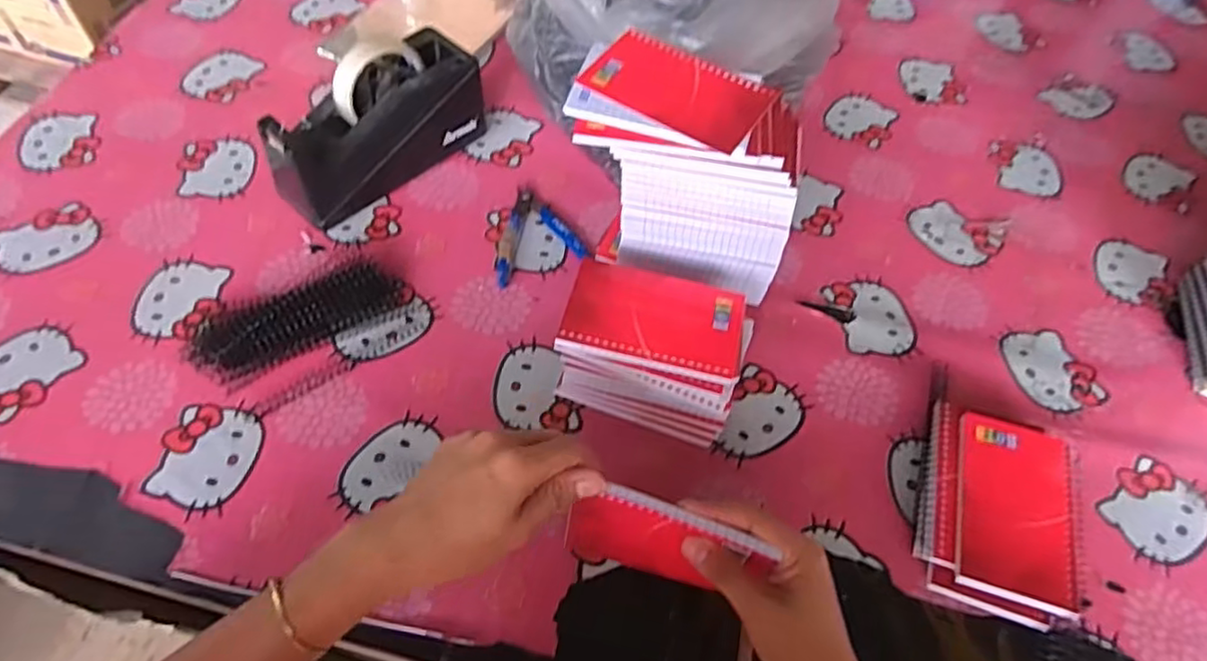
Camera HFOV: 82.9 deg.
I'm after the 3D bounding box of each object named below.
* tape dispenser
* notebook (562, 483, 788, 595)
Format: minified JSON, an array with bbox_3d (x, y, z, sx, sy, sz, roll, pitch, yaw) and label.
[{"bbox_3d":[-0.207,-0.188,0.630,0.075,0.111,0.199,40,64,20],"label":"tape dispenser"},{"bbox_3d":[0.040,0.137,0.432,0.124,0.072,0.013,19,37,3],"label":"notebook"}]

